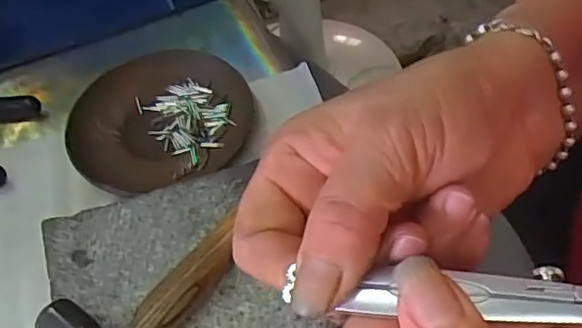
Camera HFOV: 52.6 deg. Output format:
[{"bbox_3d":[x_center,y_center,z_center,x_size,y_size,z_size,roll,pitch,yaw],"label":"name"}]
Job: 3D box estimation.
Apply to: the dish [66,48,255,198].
[{"bbox_3d":[-0.084,-0.030,0.384,0.115,0.014,0.104,-17,54,-7],"label":"dish"}]

